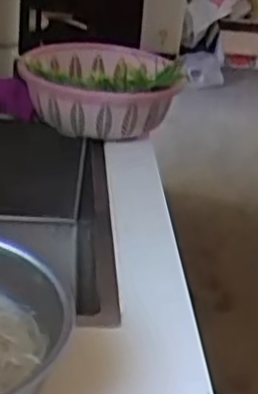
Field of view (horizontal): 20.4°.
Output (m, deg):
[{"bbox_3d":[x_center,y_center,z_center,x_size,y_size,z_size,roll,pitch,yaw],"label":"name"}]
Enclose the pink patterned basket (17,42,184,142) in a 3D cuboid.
[{"bbox_3d":[-0.054,-0.186,1.197,0.232,0.116,0.266,-1,28,-14],"label":"pink patterned basket"}]

